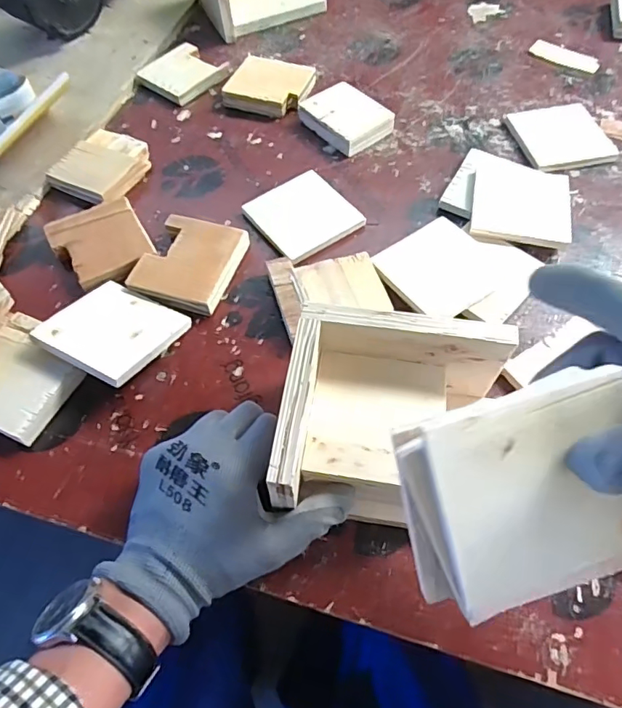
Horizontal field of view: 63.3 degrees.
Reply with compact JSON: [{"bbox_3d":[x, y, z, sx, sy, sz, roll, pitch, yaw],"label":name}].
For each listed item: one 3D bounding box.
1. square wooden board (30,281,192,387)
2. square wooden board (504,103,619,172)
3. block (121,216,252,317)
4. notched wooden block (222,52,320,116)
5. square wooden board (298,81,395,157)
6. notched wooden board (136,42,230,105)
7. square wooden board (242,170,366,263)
[{"bbox_3d":[-0.166,-0.021,0.426,0.092,0.010,0.091,25,46,14],"label":"square wooden board"},{"bbox_3d":[0.278,-0.243,0.563,0.094,0.009,0.098,-11,61,-4],"label":"square wooden board"},{"bbox_3d":[-0.114,-0.085,0.473,0.083,0.017,0.092,15,62,10],"label":"block"},{"bbox_3d":[-0.051,-0.326,0.615,0.092,0.027,0.086,16,63,11],"label":"notched wooden block"},{"bbox_3d":[0.040,-0.271,0.581,0.072,0.022,0.091,-33,65,-15],"label":"square wooden board"},{"bbox_3d":[-0.164,-0.359,0.643,0.100,0.011,0.088,36,68,20],"label":"notched wooden board"},{"bbox_3d":[-0.009,-0.140,0.511,0.090,0.010,0.095,-34,65,-16],"label":"square wooden board"}]

